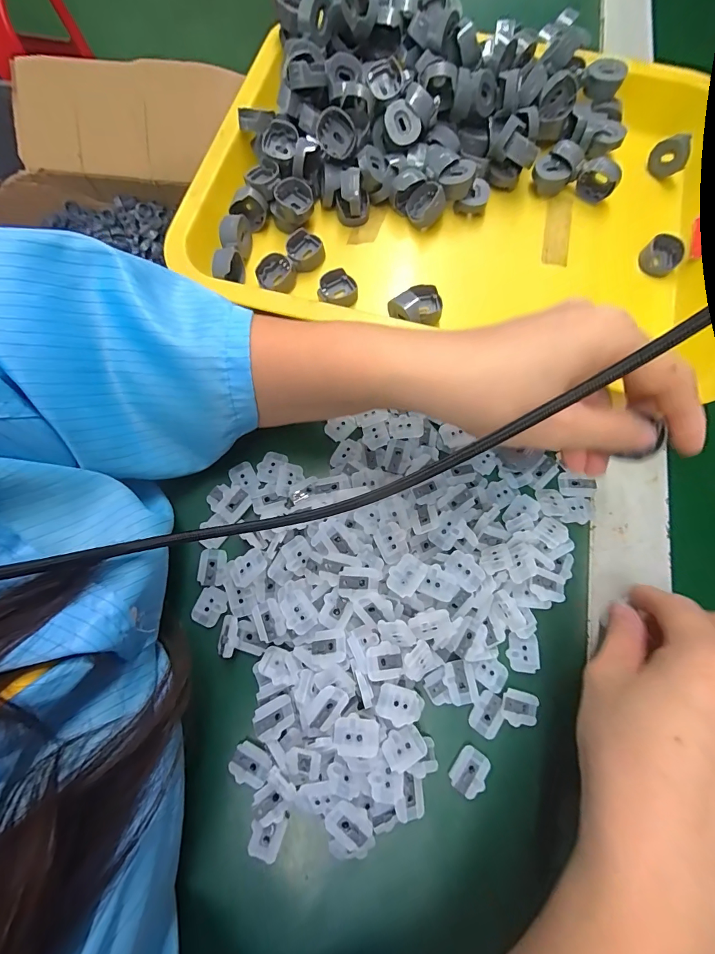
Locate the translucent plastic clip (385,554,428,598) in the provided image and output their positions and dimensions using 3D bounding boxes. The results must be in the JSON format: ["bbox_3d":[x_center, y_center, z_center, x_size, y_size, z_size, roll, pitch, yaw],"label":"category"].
[{"bbox_3d":[0.026,0.053,0.208,0.017,0.004,0.021,38,77,10],"label":"translucent plastic clip"}]

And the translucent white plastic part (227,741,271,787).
[{"bbox_3d":[-0.057,0.154,0.206,0.021,0.004,0.017,24,75,7],"label":"translucent white plastic part"}]

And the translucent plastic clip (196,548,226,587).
[{"bbox_3d":[-0.089,0.055,0.235,0.015,0.004,0.022,6,74,2],"label":"translucent plastic clip"}]

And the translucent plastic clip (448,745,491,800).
[{"bbox_3d":[0.060,0.157,0.206,0.017,0.004,0.021,36,77,10],"label":"translucent plastic clip"}]

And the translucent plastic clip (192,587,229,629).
[{"bbox_3d":[-0.087,0.077,0.229,0.017,0.004,0.022,23,75,7],"label":"translucent plastic clip"}]

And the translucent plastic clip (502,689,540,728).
[{"bbox_3d":[0.090,0.128,0.212,0.021,0.004,0.017,14,74,4],"label":"translucent plastic clip"}]

